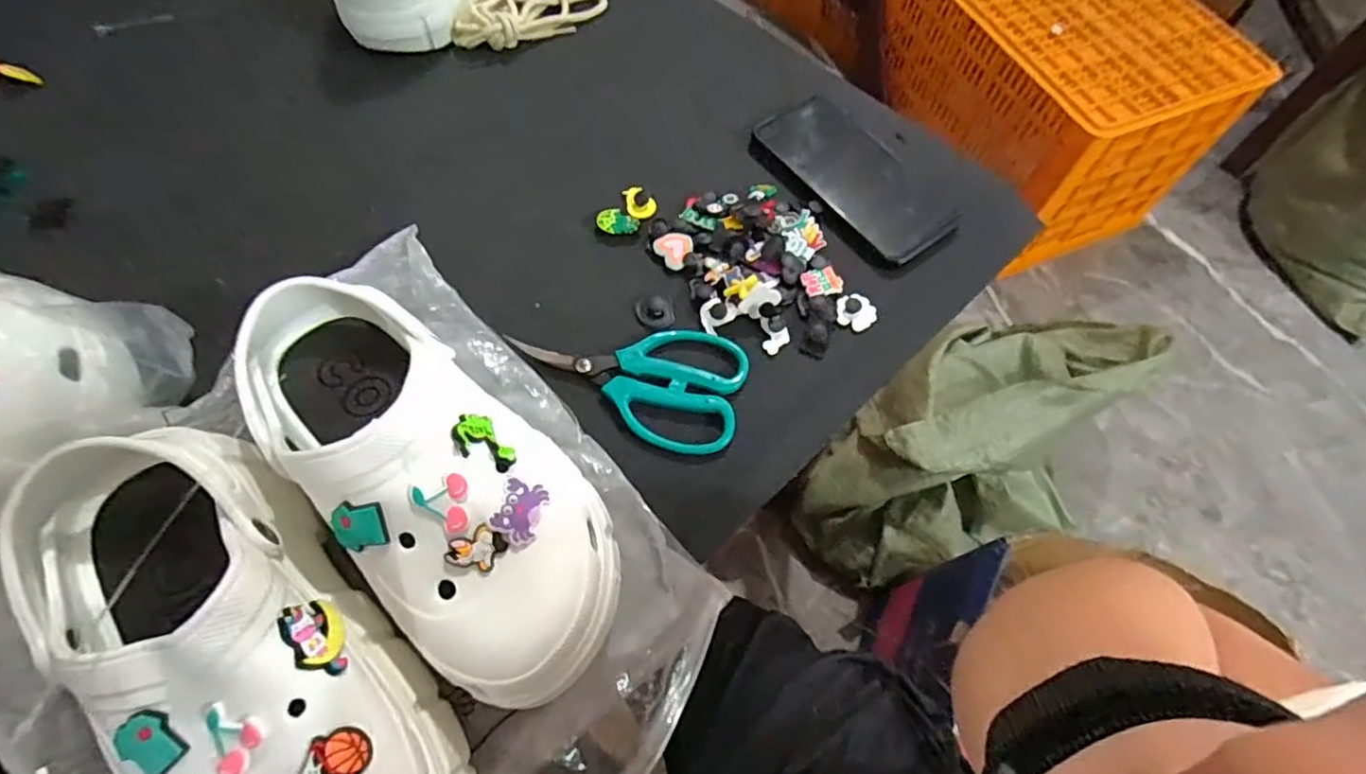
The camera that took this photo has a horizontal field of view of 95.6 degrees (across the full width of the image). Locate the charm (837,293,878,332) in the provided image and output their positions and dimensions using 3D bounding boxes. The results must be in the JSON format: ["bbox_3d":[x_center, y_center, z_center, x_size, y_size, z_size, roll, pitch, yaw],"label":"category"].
[{"bbox_3d":[0.120,-0.052,0.429,0.027,0.006,0.026,1,63,-2],"label":"charm"}]

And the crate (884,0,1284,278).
[{"bbox_3d":[0.788,-0.667,1.364,0.457,0.368,0.627,-21,66,-12],"label":"crate"}]

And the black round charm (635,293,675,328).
[{"bbox_3d":[-0.019,-0.053,0.427,0.026,0.004,0.027,1,63,-2],"label":"black round charm"}]

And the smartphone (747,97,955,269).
[{"bbox_3d":[0.132,-0.164,0.478,0.087,0.009,0.165,-35,69,-18],"label":"smartphone"}]

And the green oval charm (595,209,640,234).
[{"bbox_3d":[-0.048,-0.121,0.455,0.031,0.006,0.017,8,63,2],"label":"green oval charm"}]

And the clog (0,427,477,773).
[{"bbox_3d":[-0.192,0.117,0.259,0.236,0.086,0.117,38,68,12],"label":"clog"}]

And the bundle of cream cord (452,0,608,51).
[{"bbox_3d":[-0.141,-0.350,0.565,0.134,0.030,0.096,-12,64,-8],"label":"bundle of cream cord"}]

